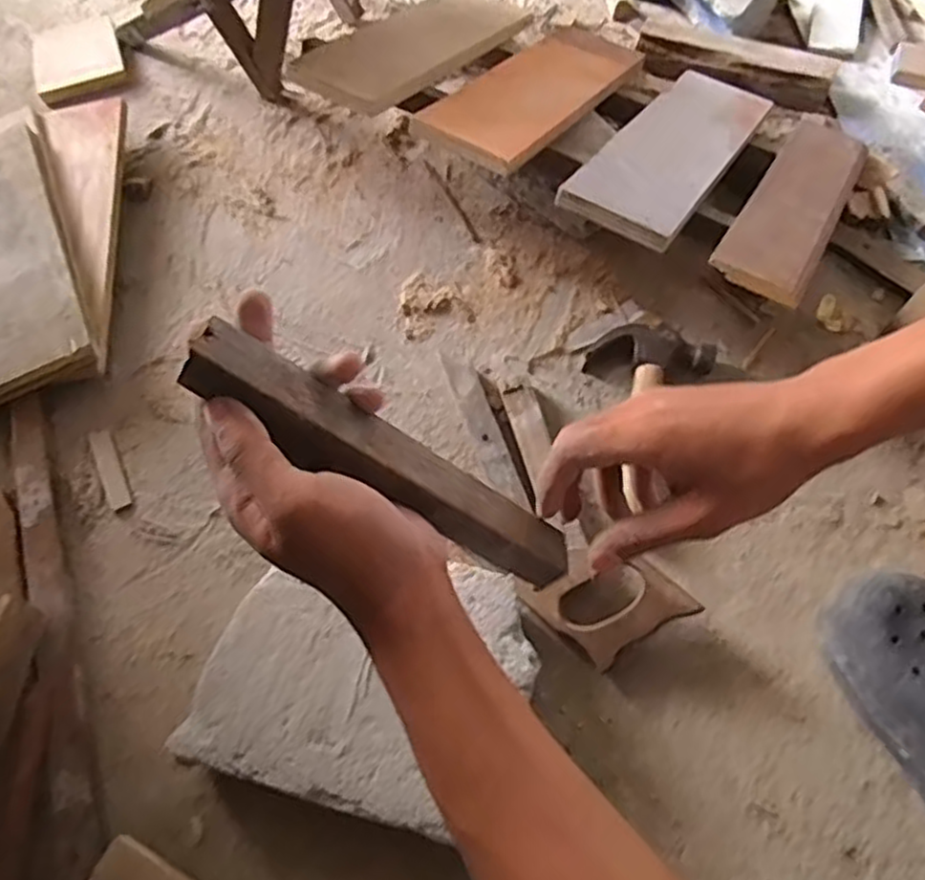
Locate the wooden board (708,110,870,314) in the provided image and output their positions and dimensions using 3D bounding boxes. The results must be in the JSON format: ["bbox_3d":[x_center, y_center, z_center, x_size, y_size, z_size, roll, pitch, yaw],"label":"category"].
[{"bbox_3d":[0.353,-0.257,0.749,0.084,0.017,0.396,28,51,15],"label":"wooden board"}]

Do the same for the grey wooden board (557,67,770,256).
[{"bbox_3d":[0.224,-0.304,0.754,0.110,0.019,0.343,29,52,15],"label":"grey wooden board"}]

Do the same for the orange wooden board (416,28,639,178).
[{"bbox_3d":[0.087,-0.394,0.807,0.125,0.018,0.369,28,52,15],"label":"orange wooden board"}]

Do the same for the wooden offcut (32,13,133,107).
[{"bbox_3d":[-0.517,-0.512,0.976,0.114,0.021,0.141,-20,65,-8],"label":"wooden offcut"}]

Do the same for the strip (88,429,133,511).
[{"bbox_3d":[-0.349,0.029,0.718,0.020,0.005,0.091,-26,66,-10],"label":"strip"}]

